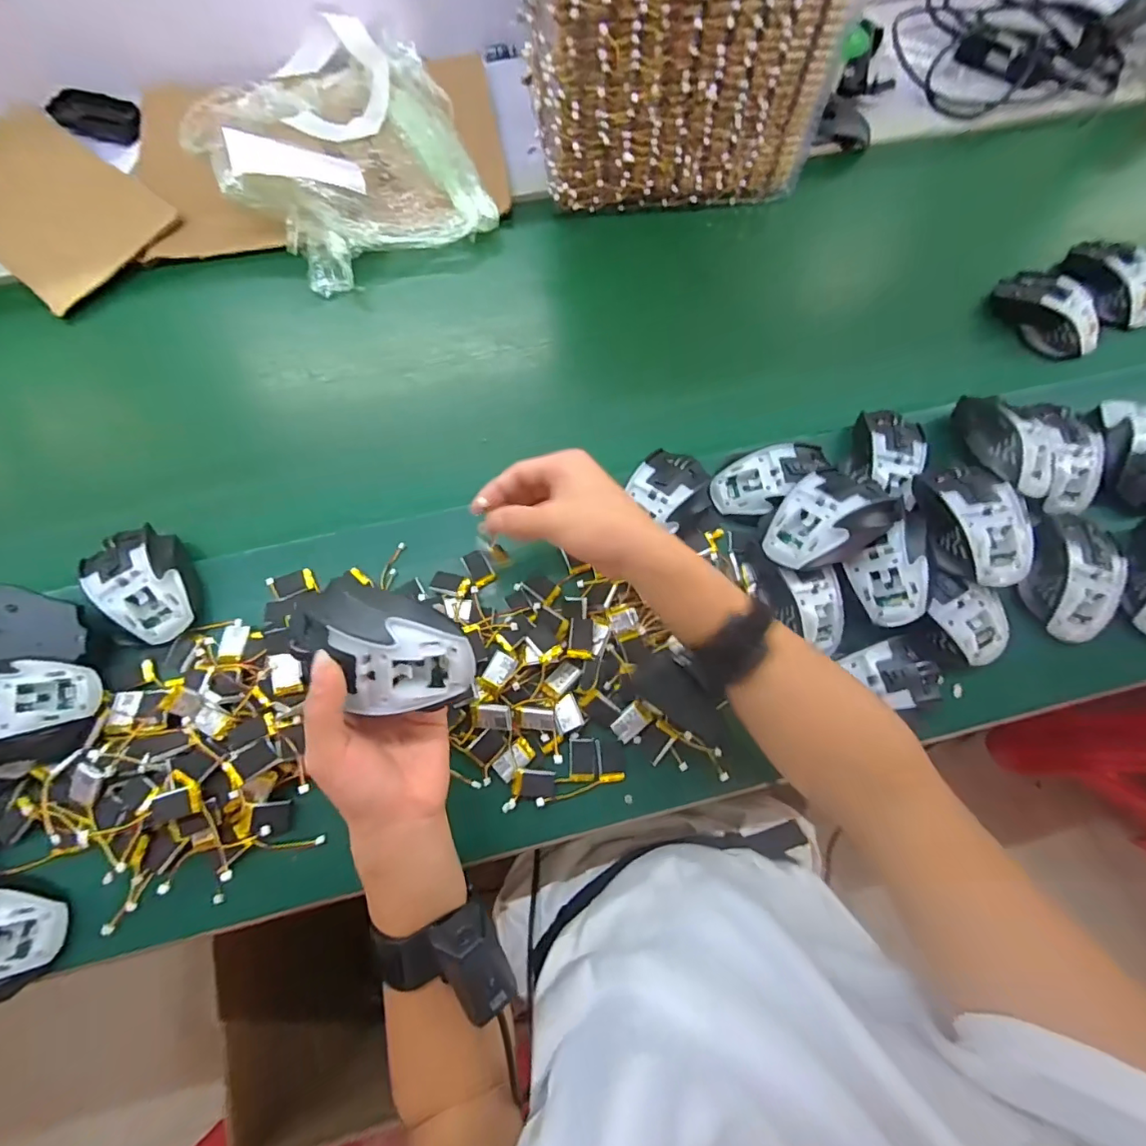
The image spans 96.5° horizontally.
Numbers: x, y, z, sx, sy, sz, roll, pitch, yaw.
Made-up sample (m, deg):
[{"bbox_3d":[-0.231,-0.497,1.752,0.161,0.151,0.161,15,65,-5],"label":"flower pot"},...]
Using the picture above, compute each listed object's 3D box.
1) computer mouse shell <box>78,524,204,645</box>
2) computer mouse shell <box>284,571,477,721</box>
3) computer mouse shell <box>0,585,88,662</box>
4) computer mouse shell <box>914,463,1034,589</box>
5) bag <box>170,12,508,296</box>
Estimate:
[{"bbox_3d":[-0.363,0.007,0.434,0.067,0.038,0.106,-35,75,-11],"label":"computer mouse shell"},{"bbox_3d":[-0.114,0.044,0.297,0.108,0.035,0.065,17,70,6],"label":"computer mouse shell"},{"bbox_3d":[-0.446,0.049,0.408,0.102,0.035,0.070,7,52,-20],"label":"computer mouse shell"},{"bbox_3d":[0.324,-0.046,0.416,0.064,0.038,0.112,-2,71,-1],"label":"computer mouse shell"},{"bbox_3d":[-0.291,-0.525,0.611,0.307,0.088,0.391,-25,73,-8],"label":"bag"}]

